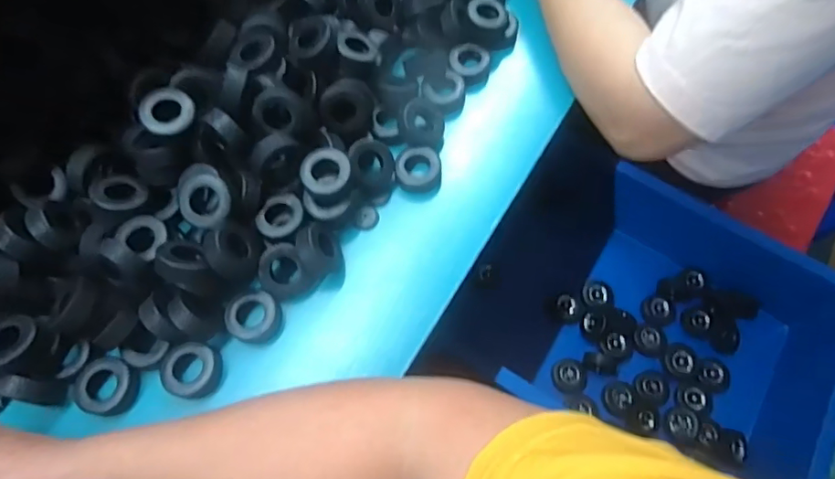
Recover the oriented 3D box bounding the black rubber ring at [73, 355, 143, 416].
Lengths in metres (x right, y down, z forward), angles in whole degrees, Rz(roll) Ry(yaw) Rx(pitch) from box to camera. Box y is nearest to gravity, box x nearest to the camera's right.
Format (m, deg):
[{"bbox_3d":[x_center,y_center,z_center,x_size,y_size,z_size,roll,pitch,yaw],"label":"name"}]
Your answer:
[{"bbox_3d":[-0.214,0.100,0.359,0.040,0.012,0.037,0,66,-1],"label":"black rubber ring"}]

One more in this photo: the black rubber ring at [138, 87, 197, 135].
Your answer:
[{"bbox_3d":[-0.181,-0.092,0.380,0.033,0.011,0.036,46,74,-4],"label":"black rubber ring"}]

